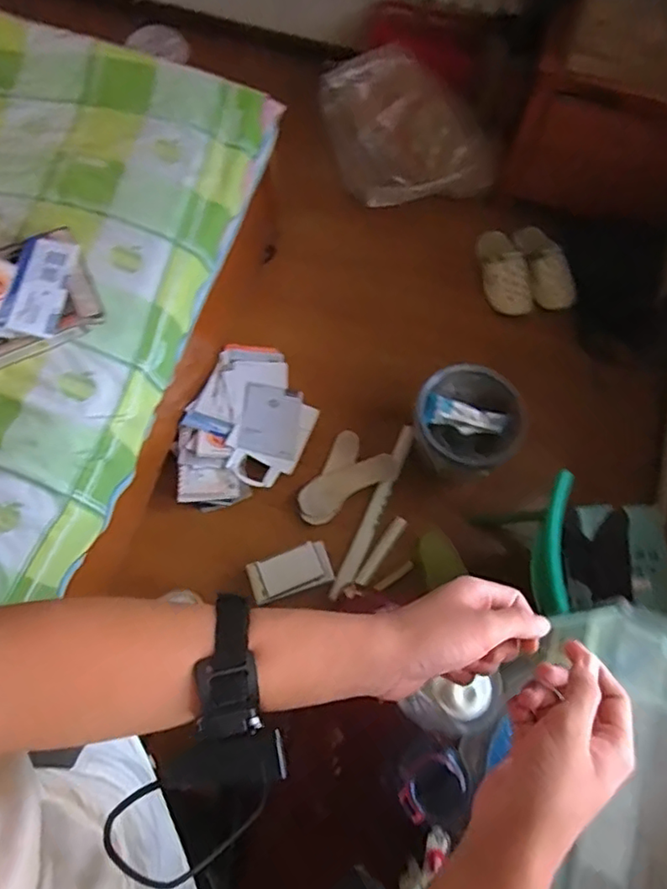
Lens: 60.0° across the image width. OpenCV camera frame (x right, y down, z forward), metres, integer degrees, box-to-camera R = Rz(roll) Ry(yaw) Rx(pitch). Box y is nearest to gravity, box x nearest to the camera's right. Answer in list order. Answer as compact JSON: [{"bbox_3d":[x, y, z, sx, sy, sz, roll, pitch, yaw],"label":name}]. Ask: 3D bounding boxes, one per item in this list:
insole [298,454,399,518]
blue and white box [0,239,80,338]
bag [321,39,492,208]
[{"bbox_3d":[0.035,0.099,1.477,0.260,0.011,0.091,-29,81,1],"label":"insole"},{"bbox_3d":[-0.566,-0.306,1.114,0.100,0.026,0.198,12,71,-14],"label":"blue and white box"},{"bbox_3d":[0.220,-0.932,1.707,0.439,0.217,0.420,-13,71,-6],"label":"bag"}]

